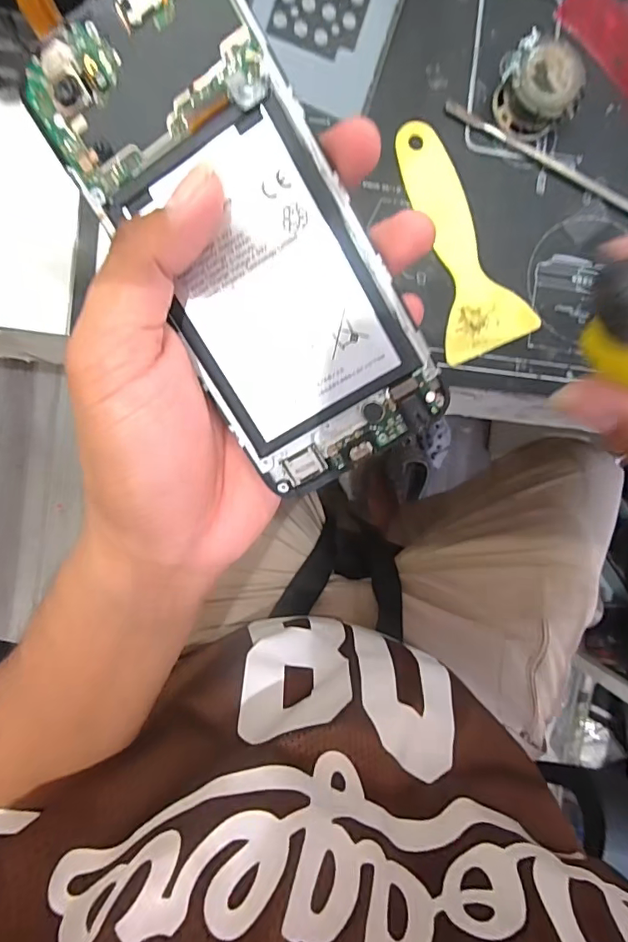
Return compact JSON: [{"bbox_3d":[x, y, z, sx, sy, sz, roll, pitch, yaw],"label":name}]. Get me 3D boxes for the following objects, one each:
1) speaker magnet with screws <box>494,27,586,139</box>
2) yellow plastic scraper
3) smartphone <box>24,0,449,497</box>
[{"bbox_3d":[0.114,-0.194,0.252,0.042,0.023,0.035,28,90,-7],"label":"speaker magnet with screws"},{"bbox_3d":[0.074,-0.123,0.266,0.047,0.008,0.122,-23,95,-5],"label":"yellow plastic scraper"},{"bbox_3d":[-0.022,-0.071,0.163,0.070,0.004,0.157,-29,102,12],"label":"smartphone"}]

